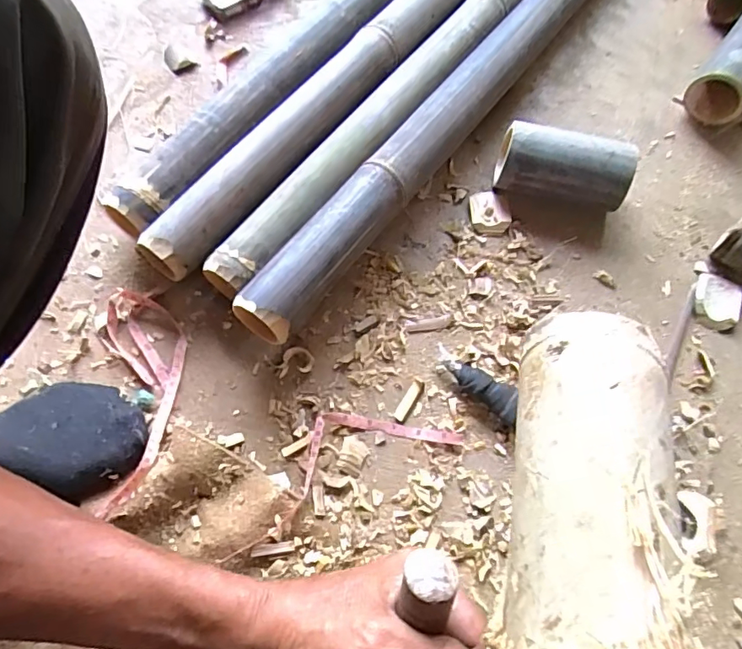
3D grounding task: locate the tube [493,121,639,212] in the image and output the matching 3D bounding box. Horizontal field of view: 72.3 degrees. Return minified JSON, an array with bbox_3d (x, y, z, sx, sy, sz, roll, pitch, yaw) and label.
[{"bbox_3d":[0.224,-0.181,0.597,0.145,0.075,0.072,16,68,4],"label":"tube"}]

